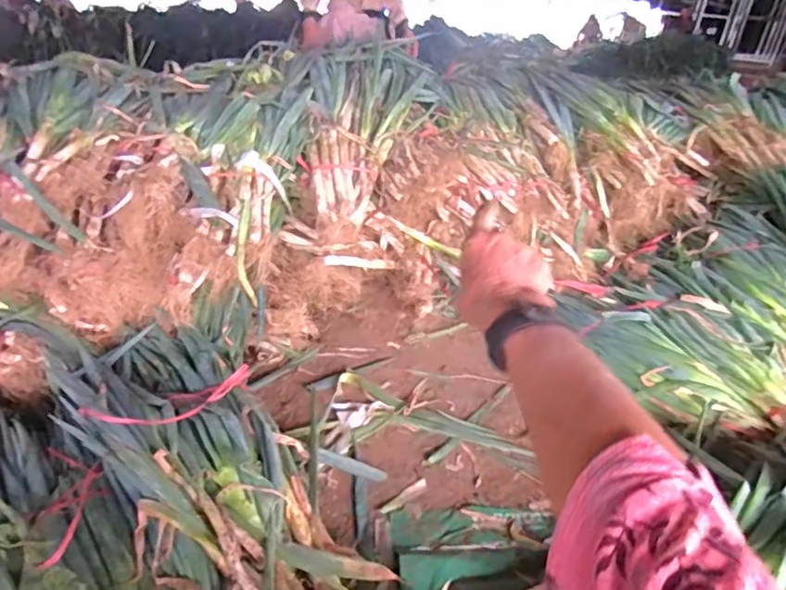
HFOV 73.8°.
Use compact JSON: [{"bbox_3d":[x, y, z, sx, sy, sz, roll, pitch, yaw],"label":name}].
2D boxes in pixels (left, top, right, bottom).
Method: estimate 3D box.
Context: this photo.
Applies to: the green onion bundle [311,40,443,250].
[{"bbox_3d":[-0.111,-0.502,1.644,0.352,0.225,0.879,9,57,10],"label":"green onion bundle"}]

